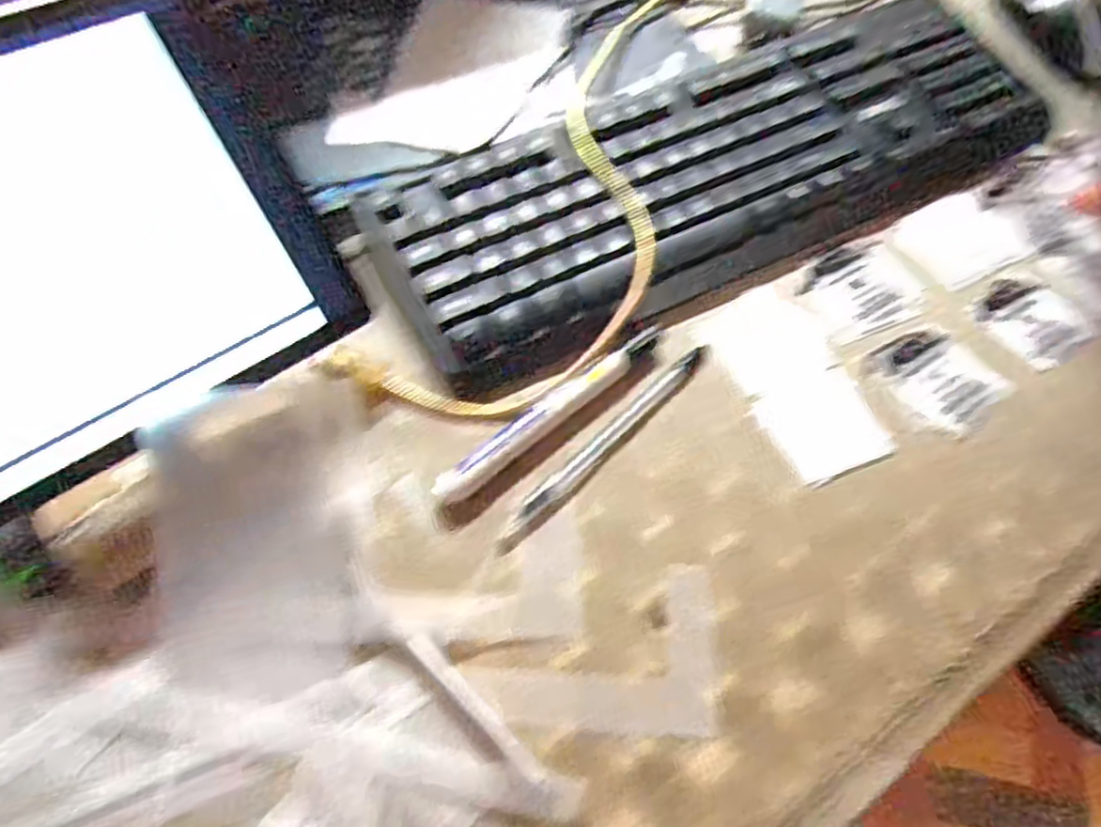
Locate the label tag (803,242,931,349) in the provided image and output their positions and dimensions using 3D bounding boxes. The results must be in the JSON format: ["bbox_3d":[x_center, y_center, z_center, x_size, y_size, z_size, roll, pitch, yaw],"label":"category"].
[{"bbox_3d":[0.178,-0.070,0.403,0.067,0.005,0.052,-22,68,-11],"label":"label tag"}]

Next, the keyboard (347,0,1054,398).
[{"bbox_3d":[0.107,-0.150,0.421,0.424,0.027,0.136,-25,65,-16],"label":"keyboard"}]

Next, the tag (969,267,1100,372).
[{"bbox_3d":[0.273,-0.055,0.398,0.054,0.005,0.057,-27,65,-17],"label":"tag"}]

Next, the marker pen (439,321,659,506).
[{"bbox_3d":[0.002,-0.002,0.350,0.139,0.012,0.017,-36,68,-21],"label":"marker pen"}]

